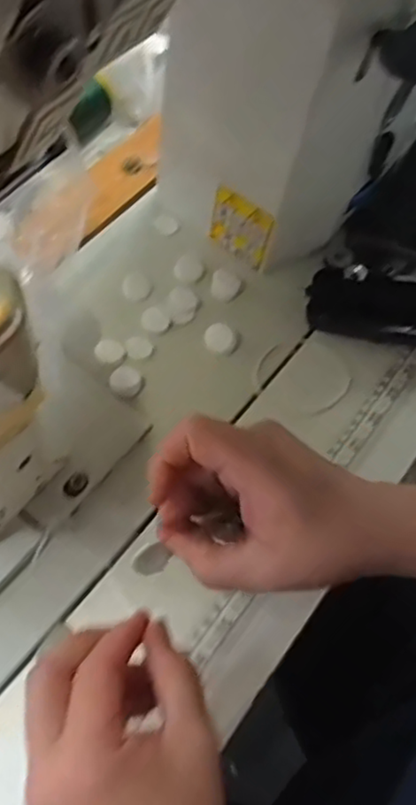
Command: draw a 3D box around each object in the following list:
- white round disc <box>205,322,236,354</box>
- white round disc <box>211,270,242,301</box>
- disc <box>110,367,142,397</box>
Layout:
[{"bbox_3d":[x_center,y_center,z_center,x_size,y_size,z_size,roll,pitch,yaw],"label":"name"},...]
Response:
[{"bbox_3d":[0.009,-0.046,0.492,0.022,0.012,0.023,1,58,-1],"label":"white round disc"},{"bbox_3d":[0.014,-0.091,0.514,0.022,0.011,0.024,1,58,-1],"label":"white round disc"},{"bbox_3d":[-0.057,-0.015,0.469,0.020,0.005,0.021,1,58,-1],"label":"disc"}]

